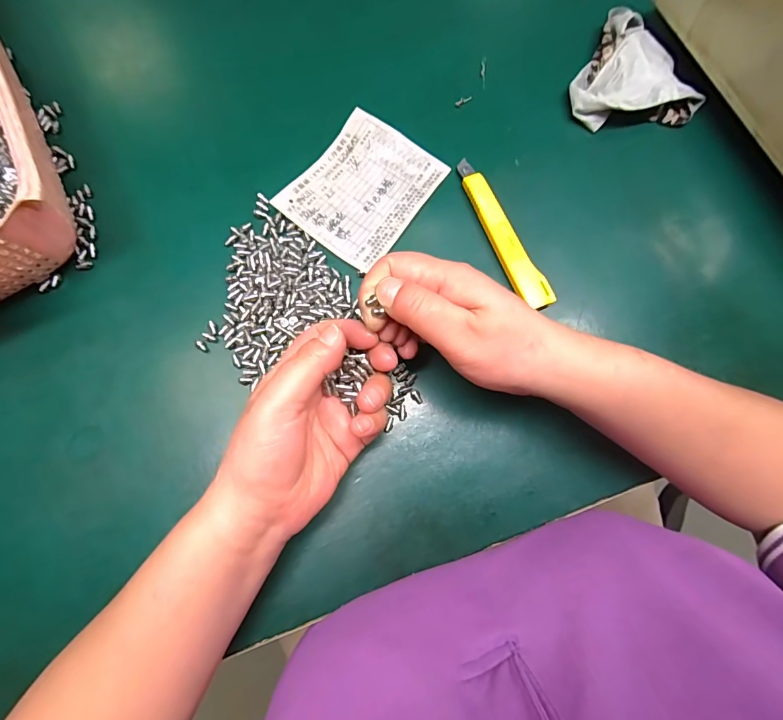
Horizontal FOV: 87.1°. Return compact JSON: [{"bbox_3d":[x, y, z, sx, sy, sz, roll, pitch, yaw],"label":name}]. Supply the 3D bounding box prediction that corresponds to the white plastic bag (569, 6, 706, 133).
[{"bbox_3d":[0.202,-0.225,0.331,0.096,0.021,0.106,32,78,6],"label":"white plastic bag"}]

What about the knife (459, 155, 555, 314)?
[{"bbox_3d":[0.082,-0.095,0.304,0.021,0.010,0.127,-22,78,-6],"label":"knife"}]

